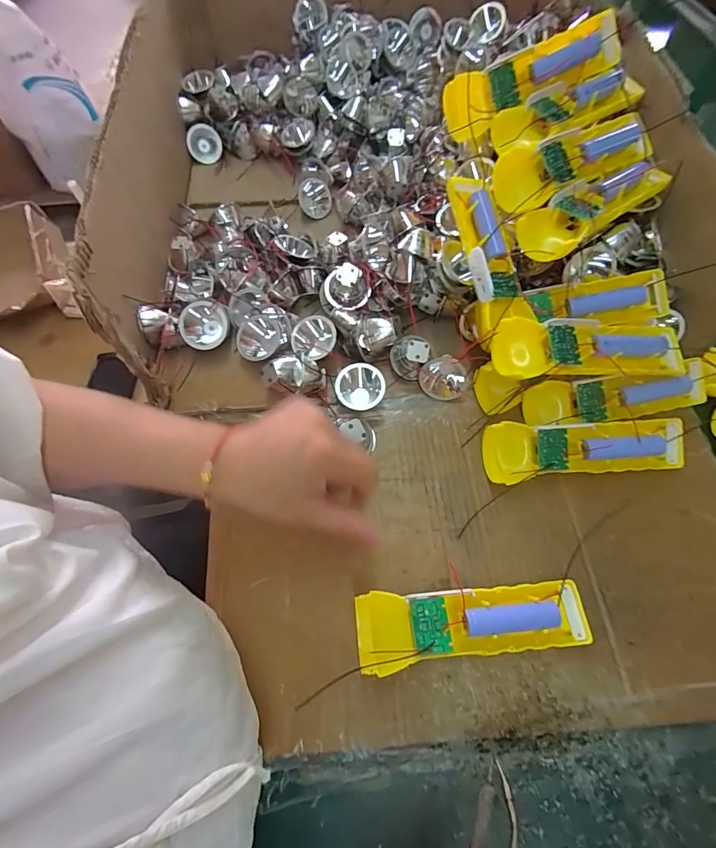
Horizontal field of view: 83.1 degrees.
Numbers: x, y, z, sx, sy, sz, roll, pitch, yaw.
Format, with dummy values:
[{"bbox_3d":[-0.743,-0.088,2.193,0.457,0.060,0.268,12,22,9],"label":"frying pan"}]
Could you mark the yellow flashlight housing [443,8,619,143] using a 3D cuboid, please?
[{"bbox_3d":[0.162,-0.316,0.370,0.163,0.047,0.048,-19,66,12],"label":"yellow flashlight housing"}]

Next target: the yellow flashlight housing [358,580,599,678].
[{"bbox_3d":[0.079,0.140,0.288,0.158,0.028,0.047,-8,63,-2],"label":"yellow flashlight housing"}]

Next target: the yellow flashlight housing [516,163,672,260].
[{"bbox_3d":[0.209,-0.189,0.355,0.145,0.033,0.053,-29,65,-12],"label":"yellow flashlight housing"}]

